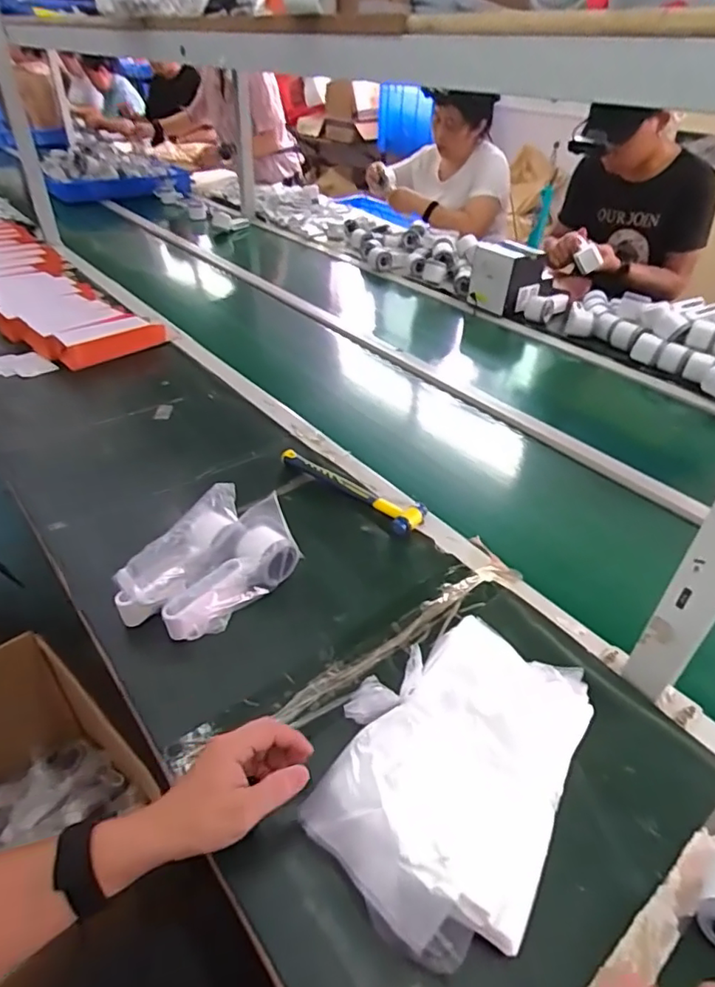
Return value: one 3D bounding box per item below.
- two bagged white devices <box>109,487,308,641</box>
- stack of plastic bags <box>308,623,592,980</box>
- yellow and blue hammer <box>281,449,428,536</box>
[{"bbox_3d":[-0.169,0.082,0.643,0.105,0.094,0.193,32,47,32],"label":"two bagged white devices"},{"bbox_3d":[0.074,0.228,0.486,0.196,0.067,0.254,22,42,23],"label":"stack of plastic bags"},{"bbox_3d":[-0.012,-0.010,0.815,0.240,0.023,0.056,29,46,29],"label":"yellow and blue hammer"}]

